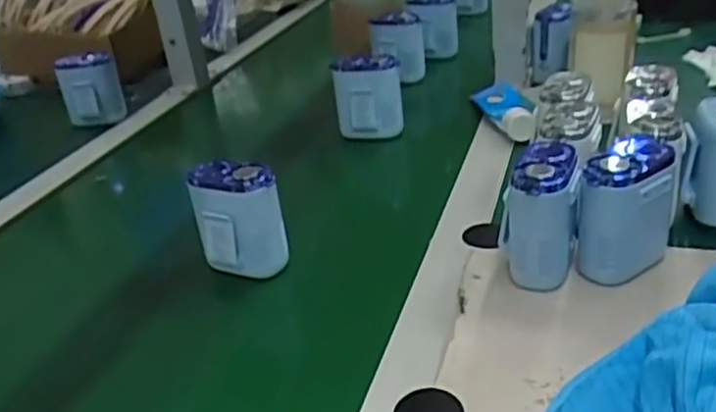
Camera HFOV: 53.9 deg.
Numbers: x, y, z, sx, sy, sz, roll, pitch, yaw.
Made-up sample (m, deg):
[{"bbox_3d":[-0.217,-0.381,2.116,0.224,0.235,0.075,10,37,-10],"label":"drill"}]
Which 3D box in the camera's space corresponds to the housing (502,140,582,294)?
[{"bbox_3d":[0.120,0.009,0.462,0.045,0.079,0.072,3,33,16],"label":"housing"}]

